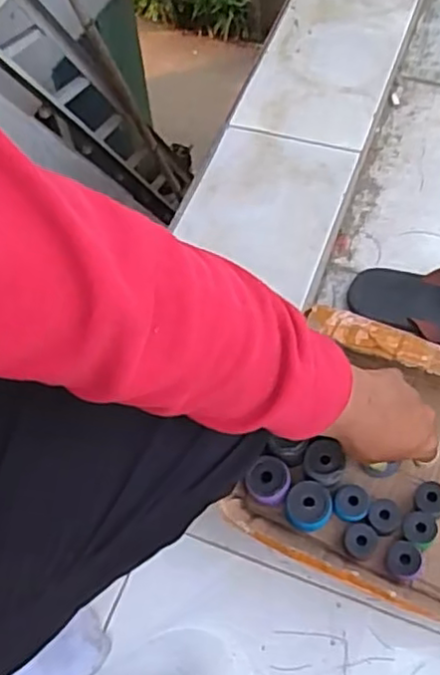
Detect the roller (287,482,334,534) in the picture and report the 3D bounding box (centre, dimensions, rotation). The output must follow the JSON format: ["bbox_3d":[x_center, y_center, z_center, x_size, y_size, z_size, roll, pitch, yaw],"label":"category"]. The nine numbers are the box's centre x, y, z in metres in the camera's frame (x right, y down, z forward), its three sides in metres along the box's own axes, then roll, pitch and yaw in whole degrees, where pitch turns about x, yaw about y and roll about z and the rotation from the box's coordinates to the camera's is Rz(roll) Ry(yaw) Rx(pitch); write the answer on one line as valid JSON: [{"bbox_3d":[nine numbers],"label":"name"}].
[{"bbox_3d":[0.092,0.179,0.702,0.049,0.040,0.042,-21,61,-10],"label":"roller"}]

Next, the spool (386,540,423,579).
[{"bbox_3d":[0.184,0.229,0.677,0.034,0.036,0.034,-1,59,2],"label":"spool"}]

